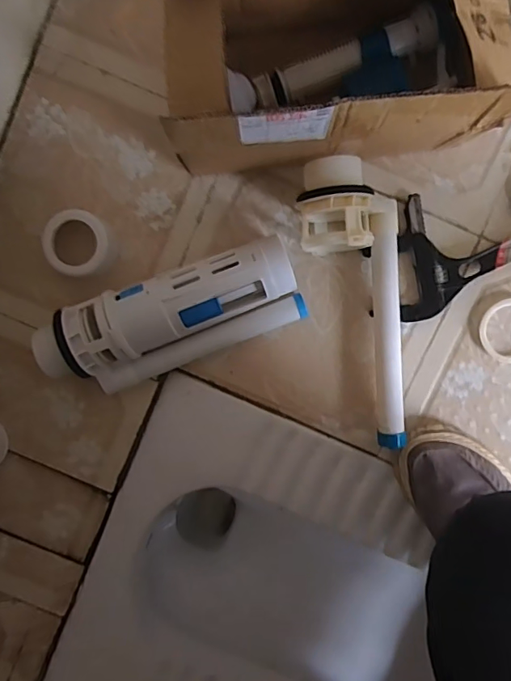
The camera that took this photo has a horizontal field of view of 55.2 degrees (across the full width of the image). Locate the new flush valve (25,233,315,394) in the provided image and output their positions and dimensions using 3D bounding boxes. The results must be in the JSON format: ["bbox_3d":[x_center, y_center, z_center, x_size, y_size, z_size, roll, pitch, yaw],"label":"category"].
[{"bbox_3d":[-0.089,-0.021,0.536,0.278,0.081,0.102,-20,94,2],"label":"new flush valve"}]

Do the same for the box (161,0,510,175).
[{"bbox_3d":[0.074,-0.262,0.459,0.299,0.171,0.159,-4,94,1],"label":"box"}]

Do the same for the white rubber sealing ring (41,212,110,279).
[{"bbox_3d":[-0.200,-0.108,0.545,0.071,0.030,0.071,0,94,1],"label":"white rubber sealing ring"}]

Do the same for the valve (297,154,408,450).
[{"bbox_3d":[0.110,-0.036,0.523,0.099,0.084,0.310,-7,94,2],"label":"valve"}]

